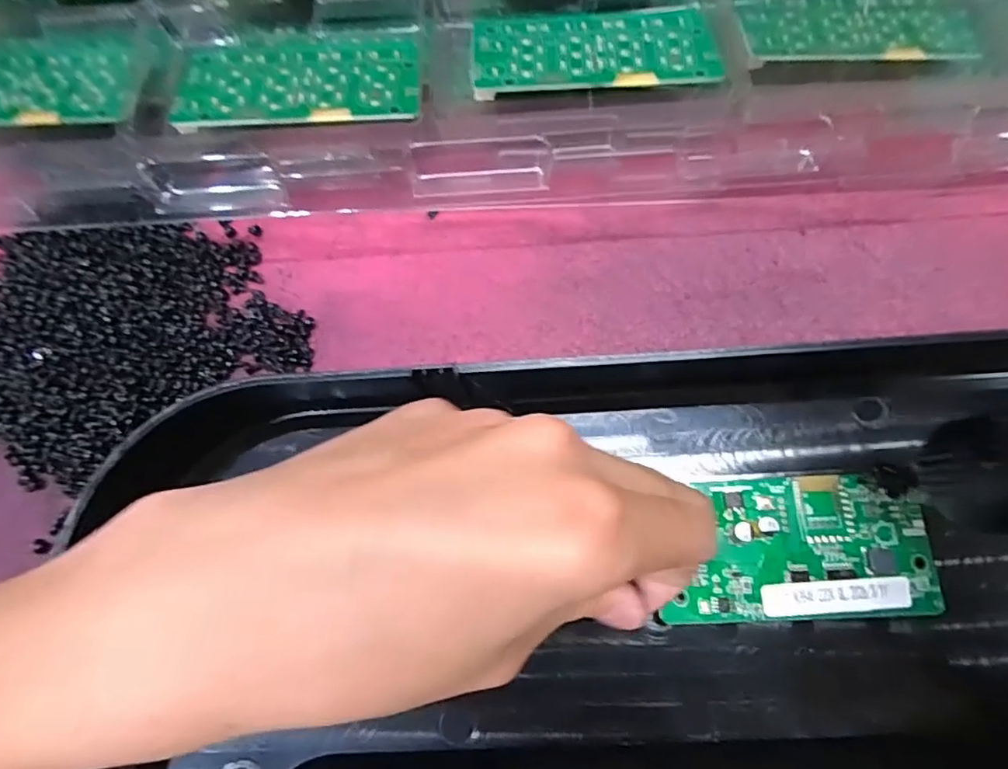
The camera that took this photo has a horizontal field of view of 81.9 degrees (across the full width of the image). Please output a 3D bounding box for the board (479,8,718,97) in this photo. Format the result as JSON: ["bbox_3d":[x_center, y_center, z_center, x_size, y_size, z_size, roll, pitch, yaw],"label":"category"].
[{"bbox_3d":[0.035,-0.133,0.231,0.092,0.010,0.048,-3,70,-1],"label":"board"}]

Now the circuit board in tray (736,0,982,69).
[{"bbox_3d":[0.149,-0.153,0.245,0.101,0.006,0.048,-5,73,2],"label":"circuit board in tray"}]

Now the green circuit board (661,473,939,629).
[{"bbox_3d":[0.103,0.057,0.205,0.087,0.008,0.048,-1,70,0],"label":"green circuit board"}]

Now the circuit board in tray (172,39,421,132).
[{"bbox_3d":[-0.081,-0.123,0.233,0.093,0.004,0.053,-3,62,-1],"label":"circuit board in tray"}]

